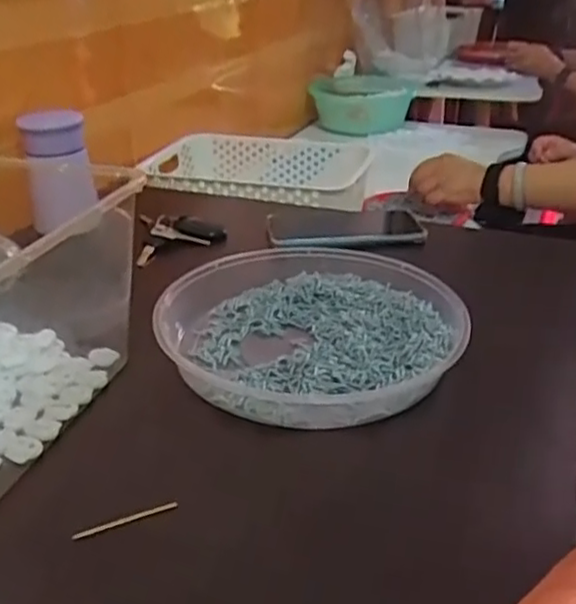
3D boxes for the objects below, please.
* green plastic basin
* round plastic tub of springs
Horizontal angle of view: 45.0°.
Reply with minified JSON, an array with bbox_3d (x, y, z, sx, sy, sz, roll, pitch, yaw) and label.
[{"bbox_3d":[0.175,-0.469,1.632,0.245,0.092,0.306,4,28,6],"label":"green plastic basin"},{"bbox_3d":[0.016,0.010,0.548,0.221,0.048,0.224,1,28,0],"label":"round plastic tub of springs"}]

